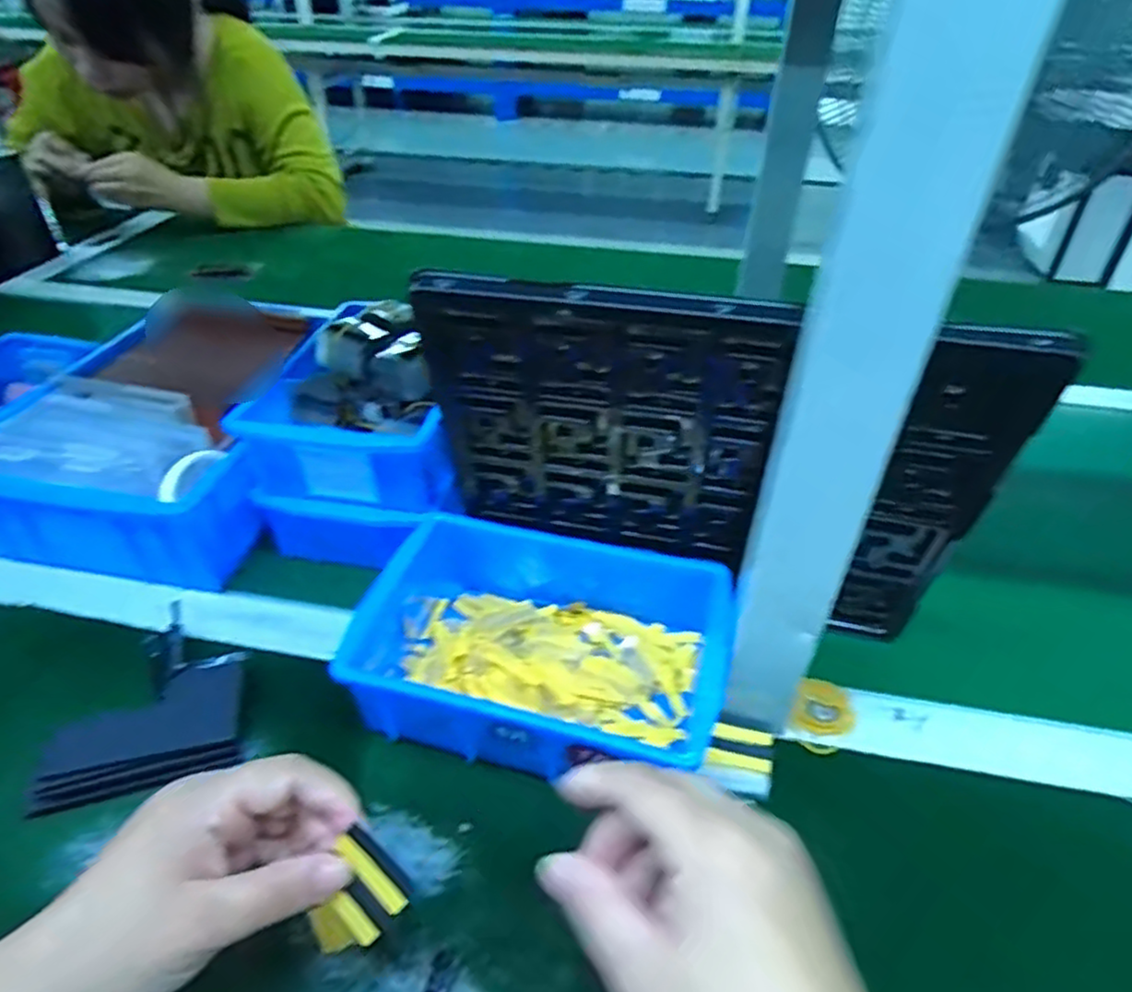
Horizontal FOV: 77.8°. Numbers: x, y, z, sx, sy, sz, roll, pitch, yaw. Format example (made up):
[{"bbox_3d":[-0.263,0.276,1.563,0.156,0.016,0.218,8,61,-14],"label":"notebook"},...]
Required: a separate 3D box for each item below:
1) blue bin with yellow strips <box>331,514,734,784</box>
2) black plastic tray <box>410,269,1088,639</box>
[{"bbox_3d":[-0.013,0.085,0.413,0.201,0.059,0.149,7,40,7],"label":"blue bin with yellow strips"},{"bbox_3d":[0.073,-0.015,0.392,0.291,0.222,0.013,10,51,8],"label":"black plastic tray"}]

